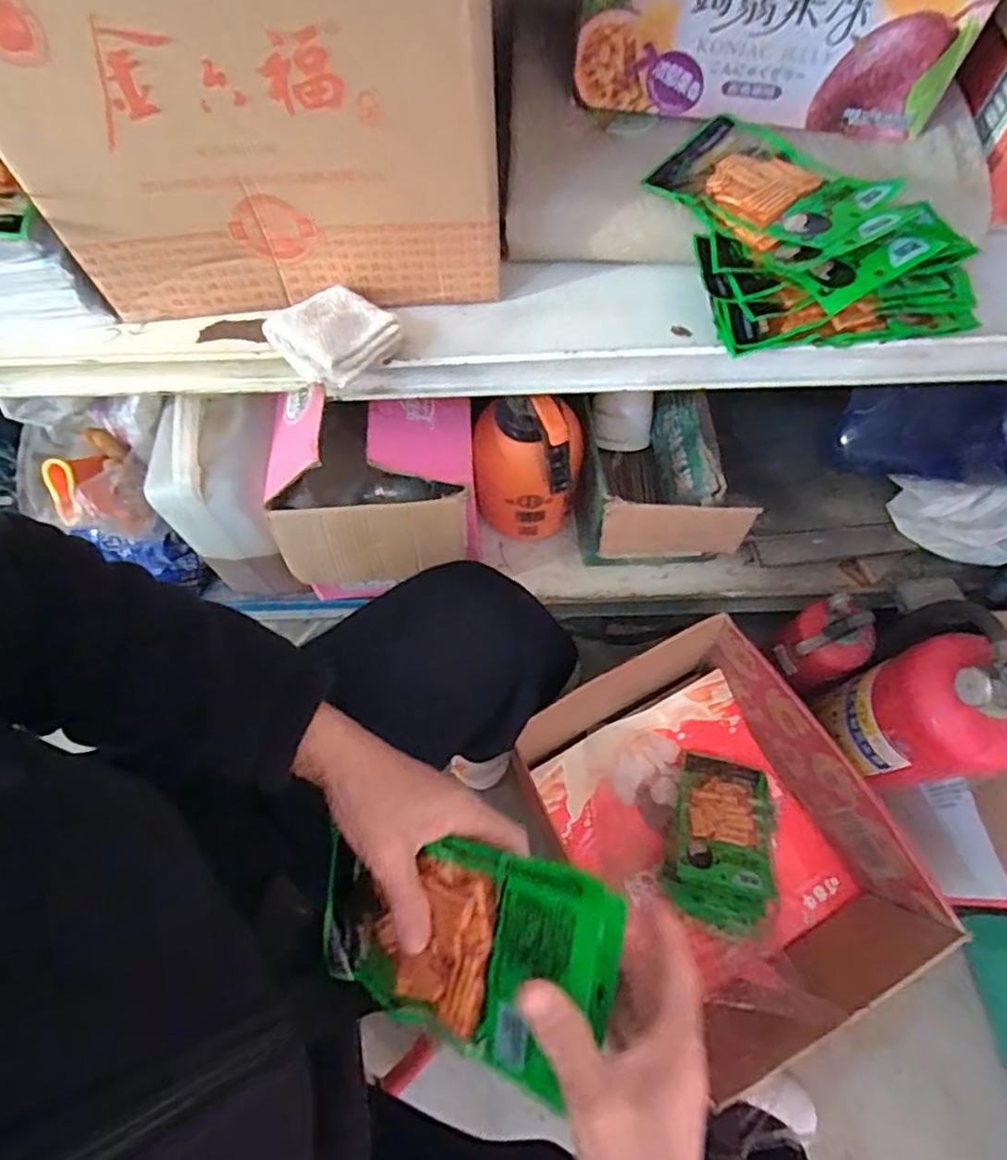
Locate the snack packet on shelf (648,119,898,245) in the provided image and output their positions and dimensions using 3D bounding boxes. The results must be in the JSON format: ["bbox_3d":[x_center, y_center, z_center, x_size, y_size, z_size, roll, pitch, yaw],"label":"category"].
[{"bbox_3d":[0.208,-0.315,0.515,0.102,0.028,0.162,-40,70,-16],"label":"snack packet on shelf"}]

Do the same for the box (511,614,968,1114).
[{"bbox_3d":[0.235,0.286,0.753,0.316,0.172,0.394,-31,68,-12],"label":"box"}]

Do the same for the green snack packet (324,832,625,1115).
[{"bbox_3d":[-0.024,0.193,0.352,0.169,0.030,0.103,6,88,33],"label":"green snack packet"}]

